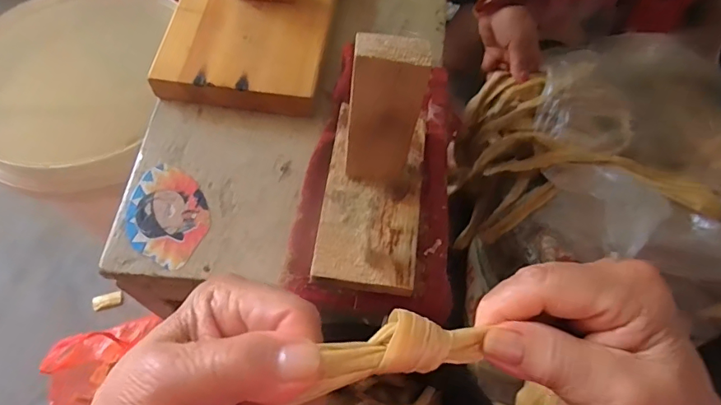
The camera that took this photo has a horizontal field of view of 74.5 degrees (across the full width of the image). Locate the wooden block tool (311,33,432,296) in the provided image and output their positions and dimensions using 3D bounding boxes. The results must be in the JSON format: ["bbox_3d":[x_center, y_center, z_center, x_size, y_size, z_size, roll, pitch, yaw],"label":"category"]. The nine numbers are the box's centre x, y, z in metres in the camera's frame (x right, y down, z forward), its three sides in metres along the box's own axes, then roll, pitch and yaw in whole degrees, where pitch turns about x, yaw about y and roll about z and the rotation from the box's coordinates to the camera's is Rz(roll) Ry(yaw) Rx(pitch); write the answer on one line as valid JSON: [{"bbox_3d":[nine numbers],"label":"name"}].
[{"bbox_3d":[0.011,-0.025,0.294,0.070,0.123,0.120,8,62,2],"label":"wooden block tool"}]

